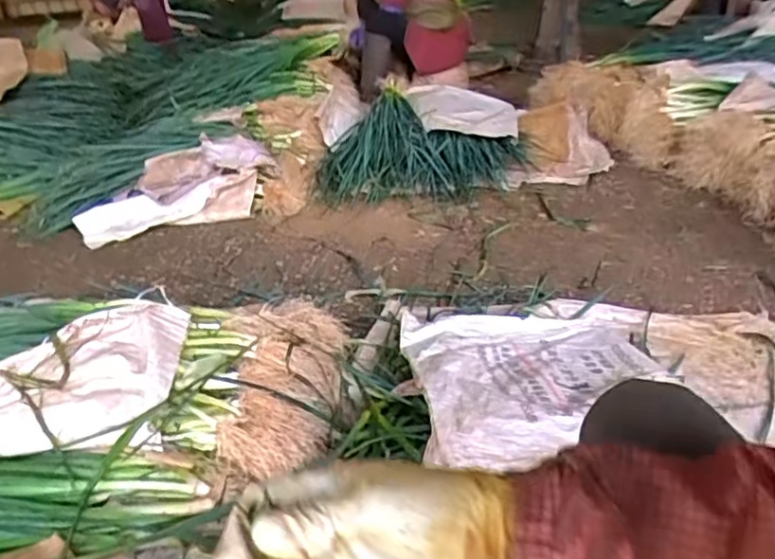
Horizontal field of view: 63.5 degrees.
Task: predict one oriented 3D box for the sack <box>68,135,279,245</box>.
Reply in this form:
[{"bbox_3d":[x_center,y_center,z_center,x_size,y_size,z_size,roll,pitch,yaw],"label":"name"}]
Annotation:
[{"bbox_3d":[-0.622,-0.250,1.844,0.575,0.206,0.129,-21,32,-1],"label":"sack"}]

